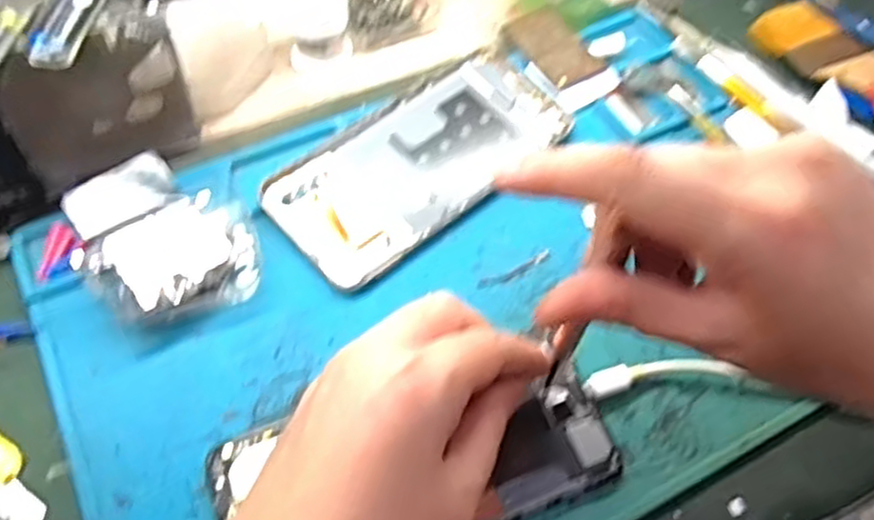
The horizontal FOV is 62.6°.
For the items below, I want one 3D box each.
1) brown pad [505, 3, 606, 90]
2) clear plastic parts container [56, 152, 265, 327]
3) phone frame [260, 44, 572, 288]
[{"bbox_3d":[0.069,-0.127,0.427,0.036,0.005,0.061,-26,63,-17],"label":"brown pad"},{"bbox_3d":[-0.125,-0.011,0.334,0.072,0.026,0.077,-21,62,-15],"label":"clear plastic parts container"},{"bbox_3d":[-0.006,-0.054,0.376,0.161,0.010,0.074,-35,66,-22],"label":"phone frame"}]

